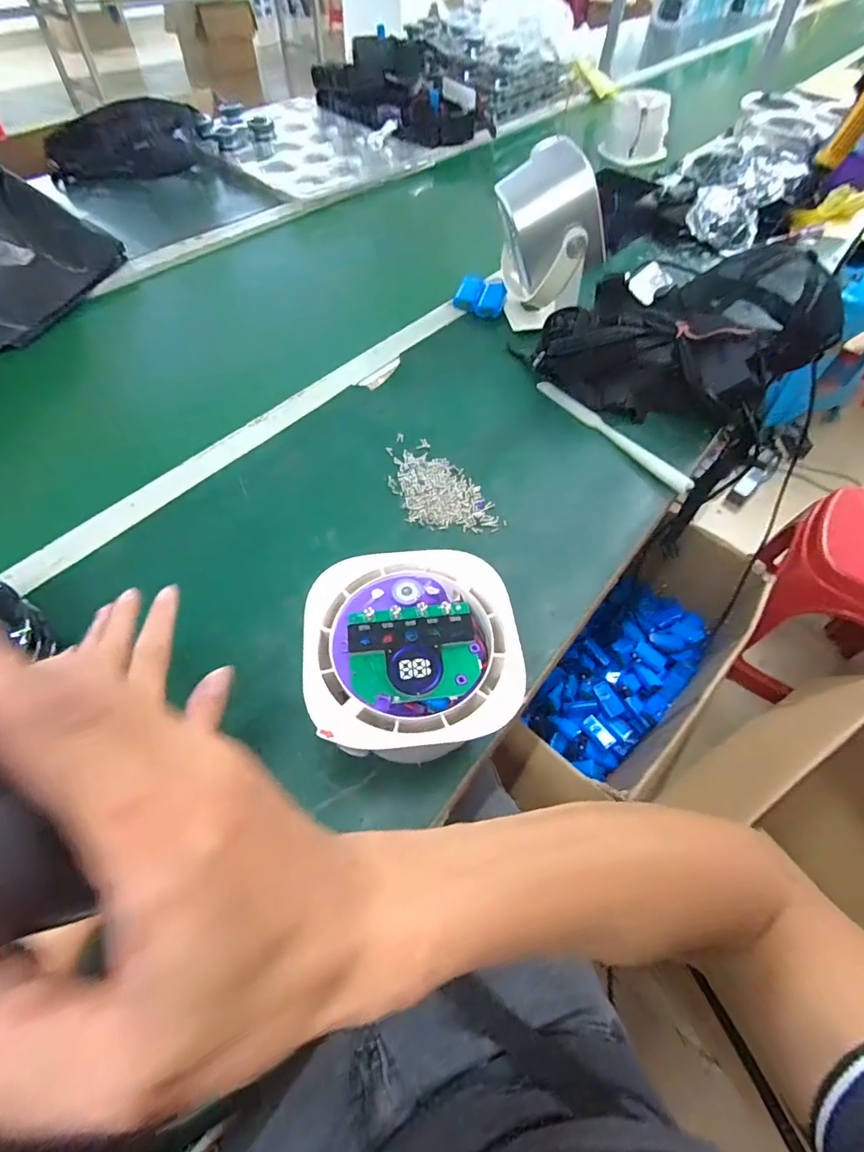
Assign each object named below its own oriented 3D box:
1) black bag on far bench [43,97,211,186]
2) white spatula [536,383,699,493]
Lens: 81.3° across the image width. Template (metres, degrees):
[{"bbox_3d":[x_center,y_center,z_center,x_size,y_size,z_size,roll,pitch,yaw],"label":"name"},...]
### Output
[{"bbox_3d":[-0.623,-0.894,1.033,0.317,0.104,0.068,-23,59,-17],"label":"black bag on far bench"},{"bbox_3d":[0.215,-0.177,0.610,0.018,0.017,0.238,-29,61,-20],"label":"white spatula"}]

